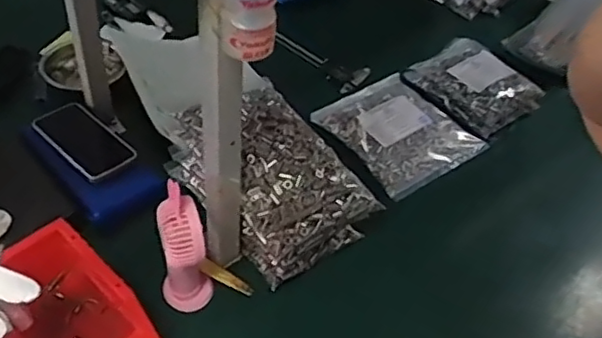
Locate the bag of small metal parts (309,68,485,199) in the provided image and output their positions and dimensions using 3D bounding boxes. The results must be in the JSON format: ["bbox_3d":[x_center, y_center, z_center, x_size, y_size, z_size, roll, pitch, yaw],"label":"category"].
[{"bbox_3d":[0.151,-0.064,0.975,0.176,0.035,0.206,-23,52,-24],"label":"bag of small metal parts"}]

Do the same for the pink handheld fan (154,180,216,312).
[{"bbox_3d":[-0.134,0.094,0.724,0.057,0.145,0.072,-7,48,-11],"label":"pink handheld fan"}]

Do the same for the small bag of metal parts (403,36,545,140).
[{"bbox_3d":[0.278,-0.143,1.024,0.123,0.052,0.175,-25,53,-25],"label":"small bag of metal parts"}]

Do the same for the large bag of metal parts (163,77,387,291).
[{"bbox_3d":[-0.041,0.015,0.812,0.148,0.132,0.230,-29,55,-28],"label":"large bag of metal parts"}]

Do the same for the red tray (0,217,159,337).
[{"bbox_3d":[-0.261,0.159,0.701,0.122,0.074,0.191,-32,56,-30],"label":"red tray"}]

